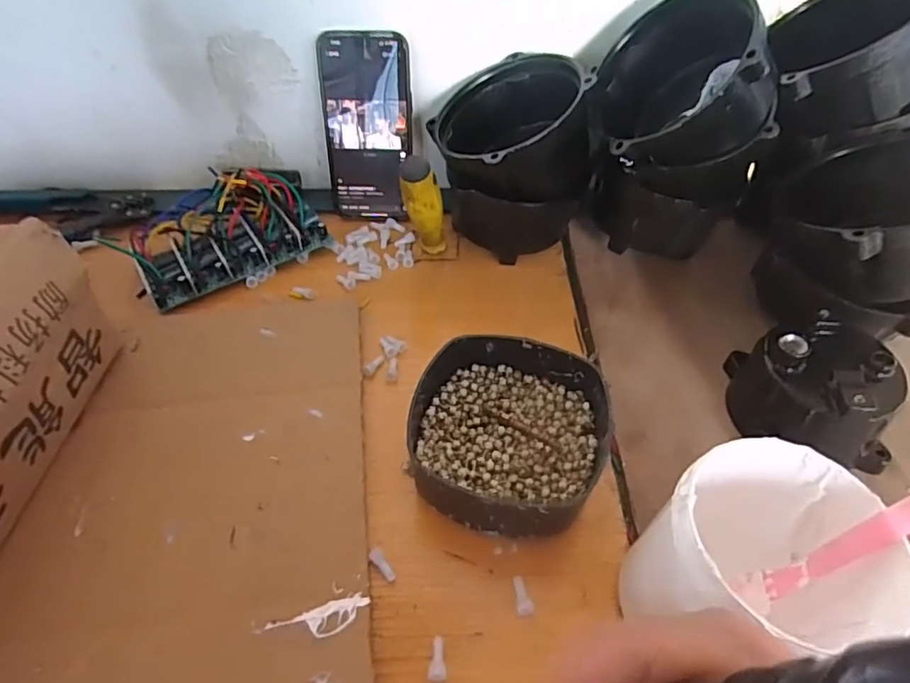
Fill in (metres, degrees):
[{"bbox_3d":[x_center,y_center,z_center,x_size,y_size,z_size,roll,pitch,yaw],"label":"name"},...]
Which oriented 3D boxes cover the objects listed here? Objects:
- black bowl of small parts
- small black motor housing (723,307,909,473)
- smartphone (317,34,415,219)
[{"bbox_3d":[0.035,0.060,0.357,0.120,0.054,0.123,0,48,0],"label":"black bowl of small parts"},{"bbox_3d":[0.242,0.030,0.368,0.088,0.066,0.091,3,48,3],"label":"small black motor housing"},{"bbox_3d":[-0.080,-0.194,0.511,0.079,0.162,0.009,2,32,-2],"label":"smartphone"}]

